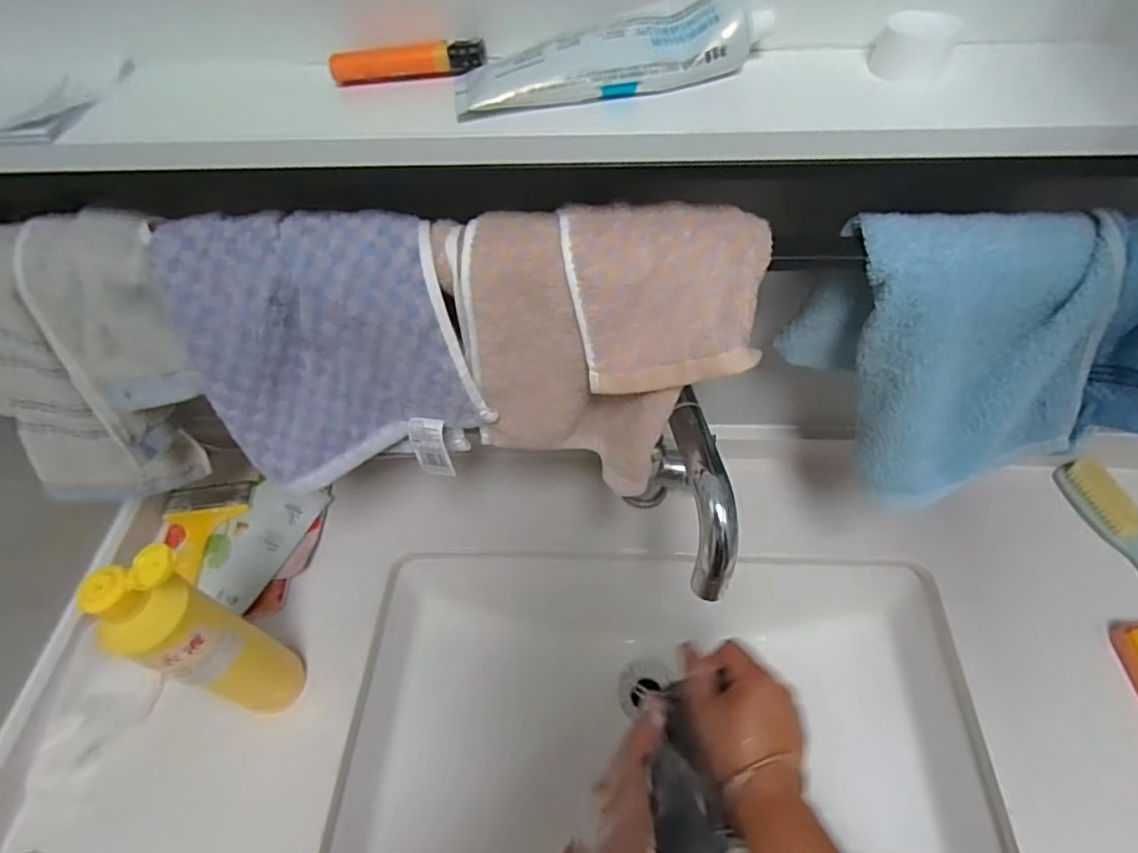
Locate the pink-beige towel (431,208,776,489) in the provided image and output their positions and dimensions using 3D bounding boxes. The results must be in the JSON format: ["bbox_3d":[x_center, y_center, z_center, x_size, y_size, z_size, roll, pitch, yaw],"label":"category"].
[{"bbox_3d":[0.021,-0.042,0.373,0.180,0.175,0.053,4,36,16],"label":"pink-beige towel"}]

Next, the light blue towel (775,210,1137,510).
[{"bbox_3d":[0.247,-0.035,0.366,0.202,0.162,0.090,10,55,10],"label":"light blue towel"}]

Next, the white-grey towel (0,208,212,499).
[{"bbox_3d":[-0.328,-0.034,0.422,0.177,0.210,0.088,-4,54,0],"label":"white-grey towel"}]

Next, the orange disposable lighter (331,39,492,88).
[{"bbox_3d":[-0.084,-0.192,0.316,0.080,0.013,0.014,-5,54,-1],"label":"orange disposable lighter"}]

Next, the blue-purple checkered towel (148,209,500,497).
[{"bbox_3d":[-0.148,-0.045,0.384,0.164,0.175,0.034,-7,36,5],"label":"blue-purple checkered towel"}]

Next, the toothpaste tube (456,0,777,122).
[{"bbox_3d":[0.020,-0.185,0.296,0.152,0.027,0.041,-11,54,-5],"label":"toothpaste tube"}]

